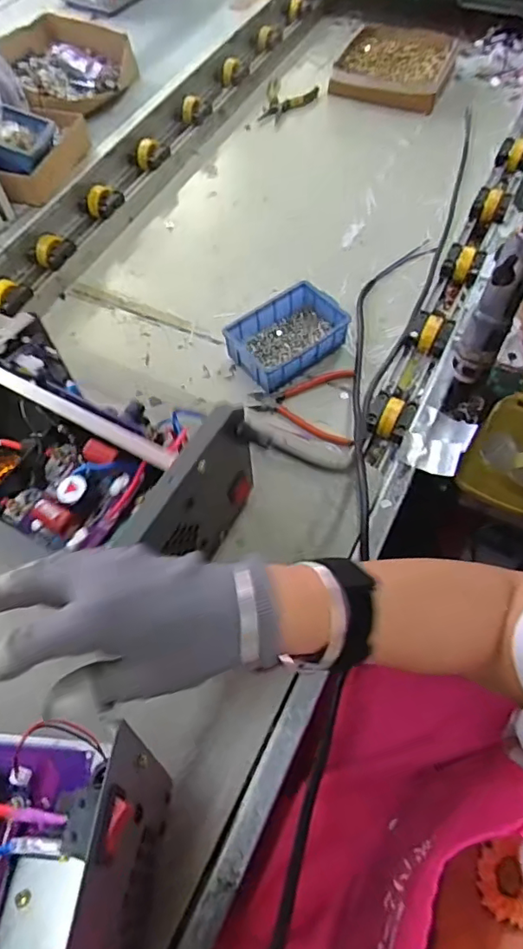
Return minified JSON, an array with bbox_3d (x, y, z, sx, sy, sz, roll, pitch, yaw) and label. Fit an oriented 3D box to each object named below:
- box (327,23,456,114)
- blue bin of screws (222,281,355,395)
[{"bbox_3d":[0.276,-0.837,1.100,0.218,0.042,0.243,20,63,12],"label":"box"},{"bbox_3d":[0.034,-0.185,0.734,0.148,0.054,0.102,-36,66,-17],"label":"blue bin of screws"}]

